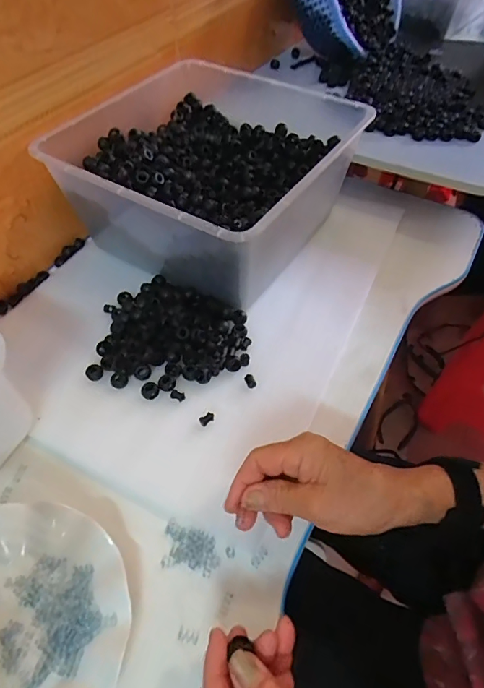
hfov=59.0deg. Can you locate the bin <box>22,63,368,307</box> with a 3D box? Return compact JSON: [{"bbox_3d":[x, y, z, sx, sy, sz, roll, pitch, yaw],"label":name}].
[{"bbox_3d":[-0.044,-0.220,0.553,0.309,0.135,0.315,26,58,18],"label":"bin"}]

